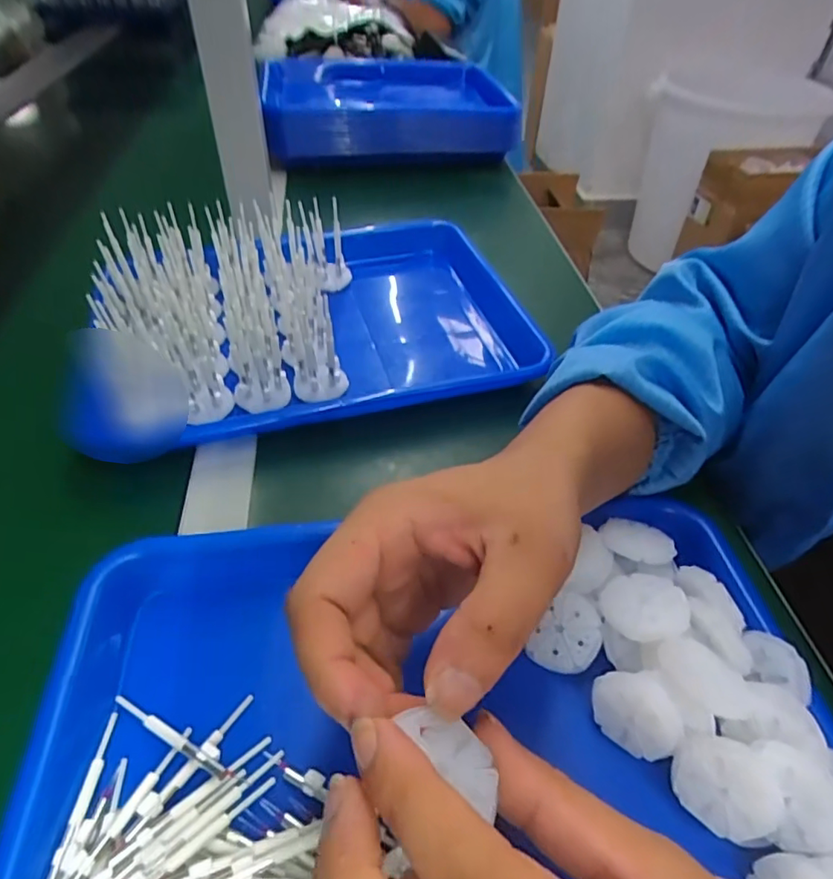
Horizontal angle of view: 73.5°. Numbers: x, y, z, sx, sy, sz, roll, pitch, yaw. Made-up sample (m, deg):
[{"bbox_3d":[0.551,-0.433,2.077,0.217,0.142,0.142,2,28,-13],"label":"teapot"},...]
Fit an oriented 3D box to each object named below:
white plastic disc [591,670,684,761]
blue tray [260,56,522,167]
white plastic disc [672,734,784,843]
[{"bbox_3d":[0.095,0.118,0.239,0.009,0.035,0.035,-4,82,-52],"label":"white plastic disc"},{"bbox_3d":[-0.043,-0.473,0.791,0.331,0.071,0.257,-6,46,-8],"label":"blue tray"},{"bbox_3d":[0.121,0.137,0.218,0.036,0.035,0.008,10,1,29],"label":"white plastic disc"}]

